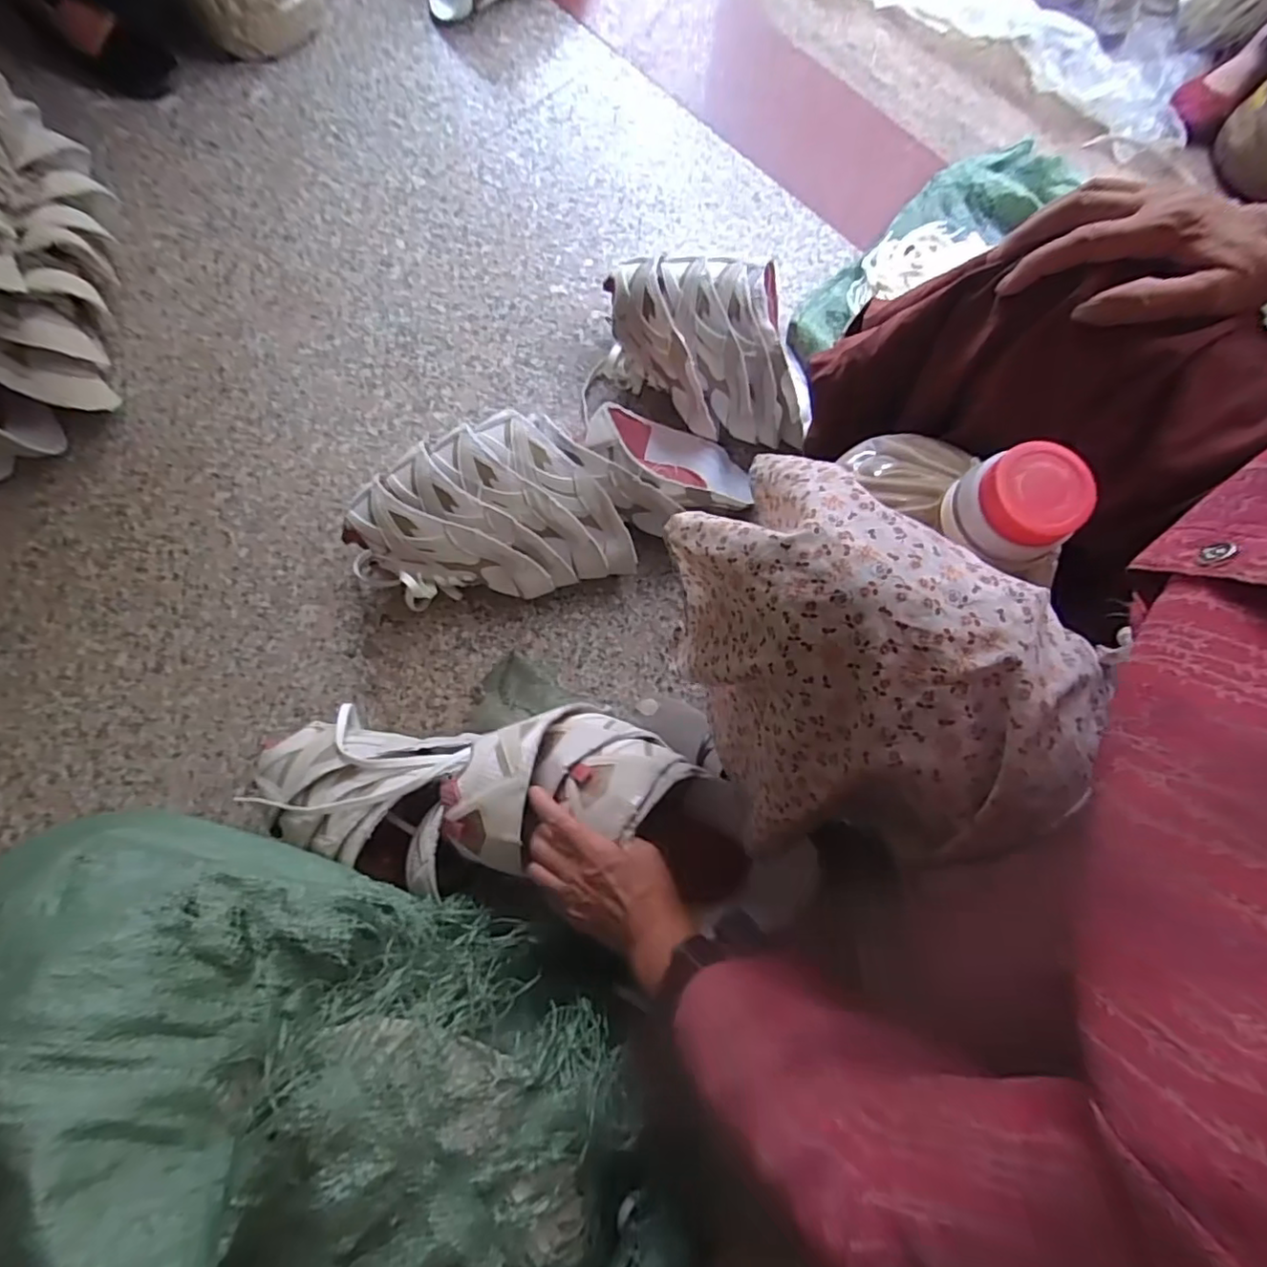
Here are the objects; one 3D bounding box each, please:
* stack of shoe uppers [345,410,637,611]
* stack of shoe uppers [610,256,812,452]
[{"bbox_3d":[-0.169,-0.129,0.685,0.301,0.129,0.183,-14,79,-5],"label":"stack of shoe uppers"},{"bbox_3d":[0.092,-0.334,0.734,0.261,0.136,0.151,15,78,2],"label":"stack of shoe uppers"}]

